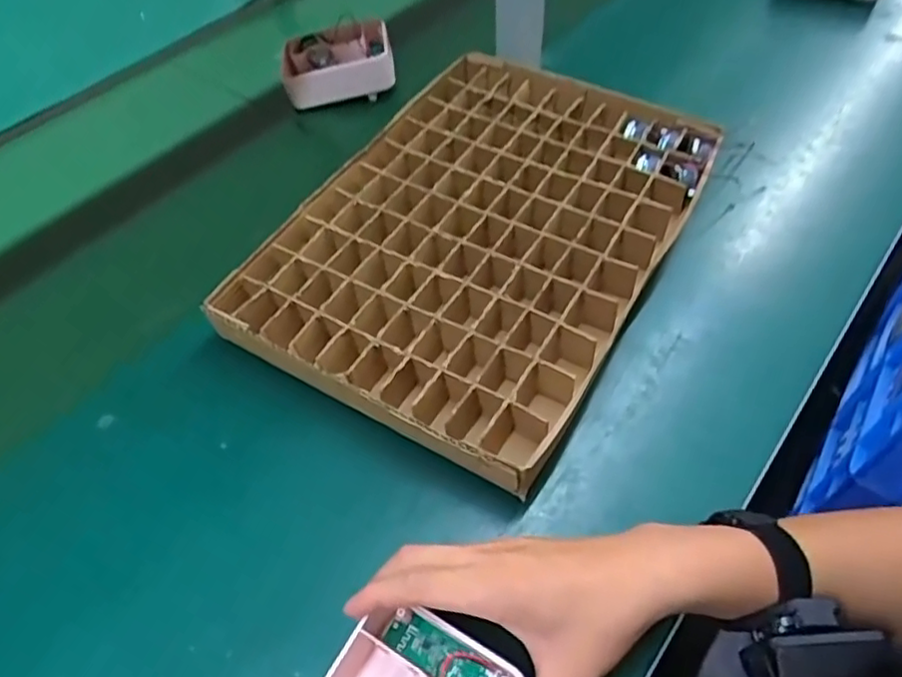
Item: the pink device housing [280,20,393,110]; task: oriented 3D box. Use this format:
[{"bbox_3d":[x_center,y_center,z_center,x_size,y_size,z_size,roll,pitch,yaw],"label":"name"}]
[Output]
[{"bbox_3d":[-0.134,-0.325,0.731,0.125,0.053,0.104,-13,54,-7],"label":"pink device housing"}]

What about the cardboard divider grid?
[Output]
[{"bbox_3d":[0.033,-0.100,0.554,0.286,0.052,0.418,25,58,20],"label":"cardboard divider grid"}]

